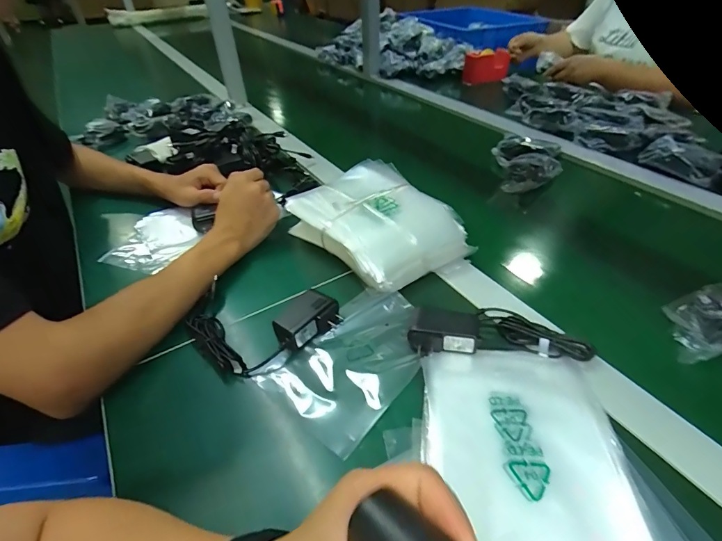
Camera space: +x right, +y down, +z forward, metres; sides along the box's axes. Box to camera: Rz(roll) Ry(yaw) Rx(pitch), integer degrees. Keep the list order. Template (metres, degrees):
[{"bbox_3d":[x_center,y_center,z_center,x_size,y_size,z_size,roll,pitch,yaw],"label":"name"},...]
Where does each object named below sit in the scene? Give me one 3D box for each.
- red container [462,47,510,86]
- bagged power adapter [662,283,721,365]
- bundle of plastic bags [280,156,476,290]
[{"bbox_3d":[0.373,-0.602,1.166,0.132,0.082,0.061,7,42,11],"label":"red container"},{"bbox_3d":[0.394,0.052,0.430,0.118,0.051,0.070,-15,42,-14],"label":"bagged power adapter"},{"bbox_3d":[0.013,-0.070,0.552,0.180,0.073,0.222,-26,46,-25],"label":"bundle of plastic bags"}]

